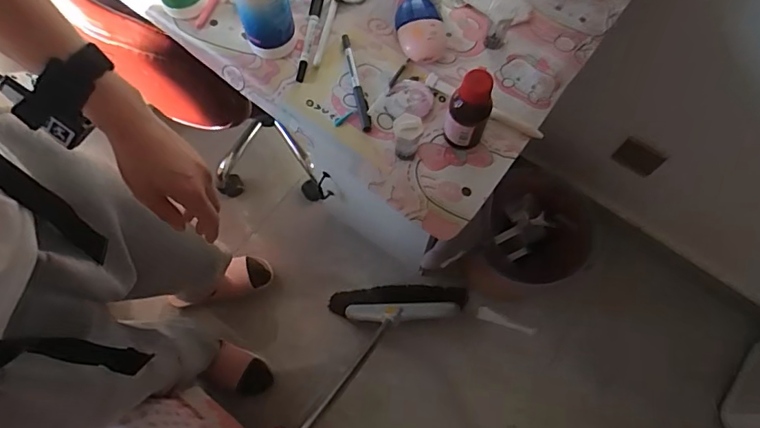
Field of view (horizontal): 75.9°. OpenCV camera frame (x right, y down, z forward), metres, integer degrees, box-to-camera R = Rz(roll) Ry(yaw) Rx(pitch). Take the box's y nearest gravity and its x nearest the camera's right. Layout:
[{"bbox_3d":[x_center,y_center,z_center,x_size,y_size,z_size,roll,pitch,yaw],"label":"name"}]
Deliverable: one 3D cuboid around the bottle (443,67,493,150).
[{"bbox_3d":[0.093,-0.106,0.511,0.041,0.105,0.035,20,71,7],"label":"bottle"}]

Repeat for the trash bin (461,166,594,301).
[{"bbox_3d":[0.334,0.069,1.122,0.227,0.300,0.249,24,71,9],"label":"trash bin"}]

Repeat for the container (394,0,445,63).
[{"bbox_3d":[0.049,-0.222,0.589,0.055,0.033,0.082,-9,70,-3],"label":"container"}]

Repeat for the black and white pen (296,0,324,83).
[{"bbox_3d":[-0.087,-0.219,0.603,0.016,0.009,0.124,6,70,2],"label":"black and white pen"}]

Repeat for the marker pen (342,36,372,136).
[{"bbox_3d":[-0.028,-0.158,0.579,0.012,0.009,0.134,-13,70,-5],"label":"marker pen"}]

